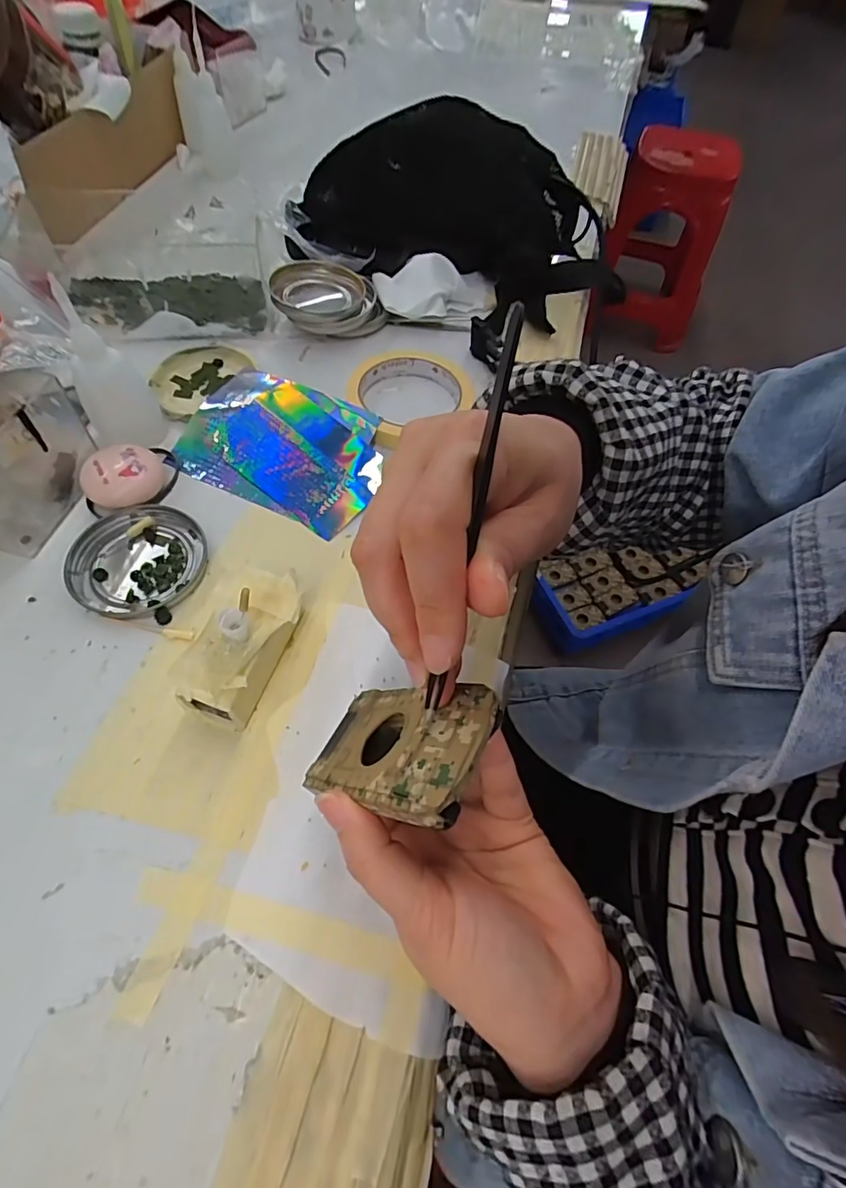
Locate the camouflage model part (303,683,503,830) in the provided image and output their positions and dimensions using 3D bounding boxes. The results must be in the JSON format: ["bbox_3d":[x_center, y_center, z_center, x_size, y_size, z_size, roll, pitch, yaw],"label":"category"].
[{"bbox_3d":[-0.011,0.057,0.198,0.007,0.096,0.049,42,61,-20],"label":"camouflage model part"}]

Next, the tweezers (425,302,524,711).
[{"bbox_3d":[0.014,-0.022,0.151,0.005,0.009,0.117,12,98,5],"label":"tweezers"}]

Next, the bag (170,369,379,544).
[{"bbox_3d":[-0.099,-0.110,0.370,0.147,0.016,0.102,23,62,11],"label":"bag"}]

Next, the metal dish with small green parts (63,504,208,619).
[{"bbox_3d":[-0.178,-0.021,0.320,0.078,0.009,0.075,1,60,-1],"label":"metal dish with small green parts"}]

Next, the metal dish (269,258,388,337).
[{"bbox_3d":[-0.082,-0.254,0.445,0.089,0.029,0.084,1,60,-1],"label":"metal dish"}]

